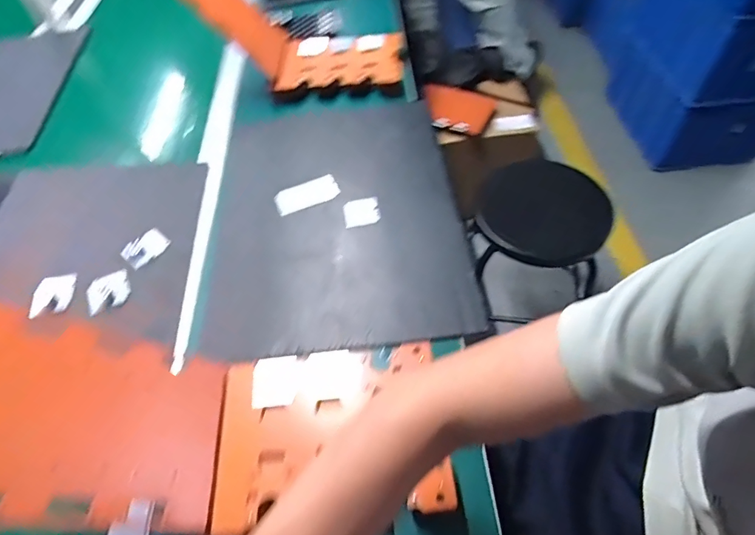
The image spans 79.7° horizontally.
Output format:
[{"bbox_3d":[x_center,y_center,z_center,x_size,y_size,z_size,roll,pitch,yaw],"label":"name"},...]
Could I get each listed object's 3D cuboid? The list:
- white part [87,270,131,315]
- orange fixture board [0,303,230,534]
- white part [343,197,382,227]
[{"bbox_3d":[-0.375,0.032,0.629,0.056,0.015,0.058,-1,59,1],"label":"white part"},{"bbox_3d":[-0.252,0.134,0.403,0.016,0.238,0.166,-34,46,28],"label":"orange fixture board"},{"bbox_3d":[-0.024,-0.085,0.695,0.056,0.013,0.053,-12,54,-3],"label":"white part"}]

